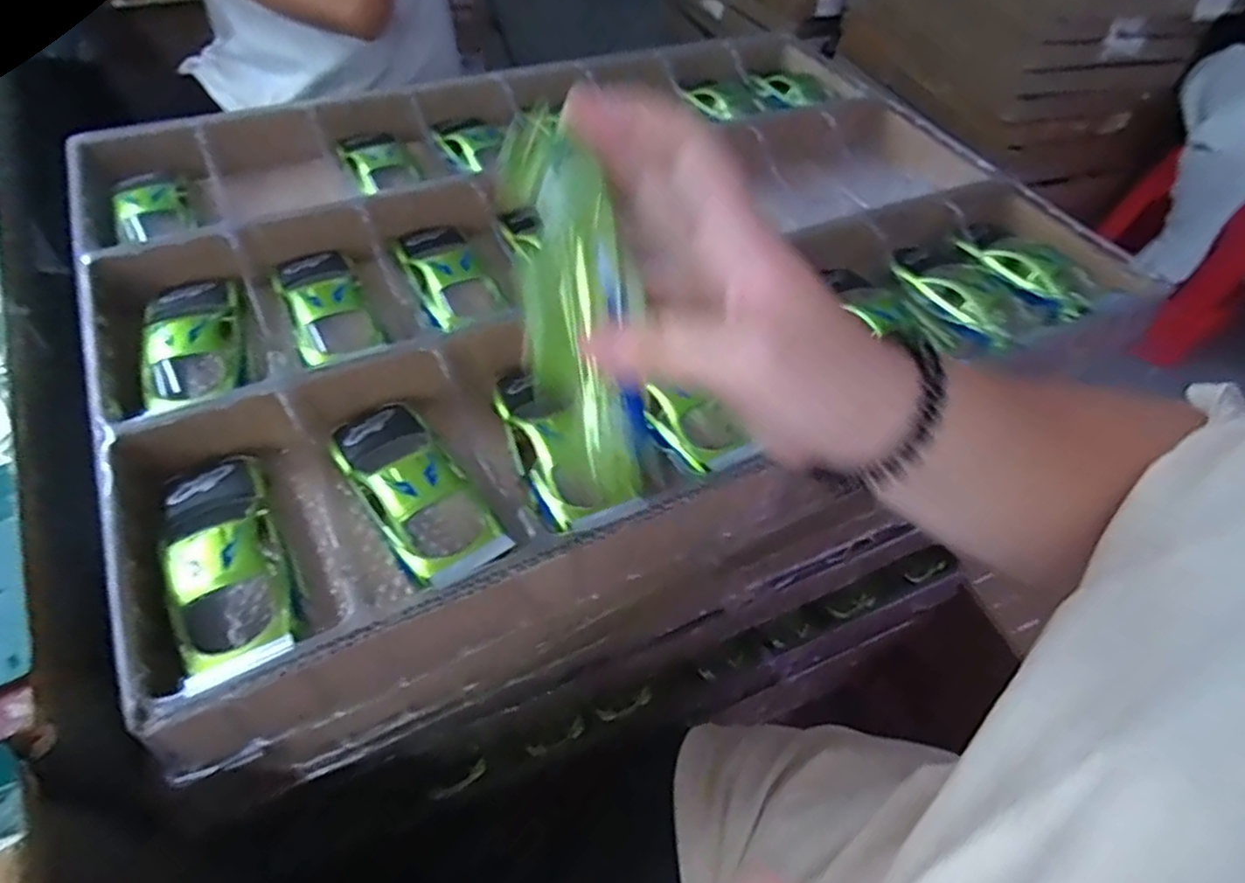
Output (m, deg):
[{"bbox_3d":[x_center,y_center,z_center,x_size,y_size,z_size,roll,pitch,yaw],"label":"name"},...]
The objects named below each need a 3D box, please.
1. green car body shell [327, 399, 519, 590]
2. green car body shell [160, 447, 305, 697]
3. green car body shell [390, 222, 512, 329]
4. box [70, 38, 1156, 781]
[{"bbox_3d":[-0.106,0.026,0.344,0.052,0.039,0.128,-29,61,-25],"label":"green car body shell"},{"bbox_3d":[-0.183,0.056,0.312,0.050,0.038,0.123,-22,59,-22],"label":"green car body shell"},{"bbox_3d":[-0.121,-0.117,0.445,0.047,0.022,0.107,-24,59,-23],"label":"green car body shell"},{"bbox_3d":[0.000,-0.143,0.488,0.649,0.068,0.488,-21,58,-21],"label":"box"}]

